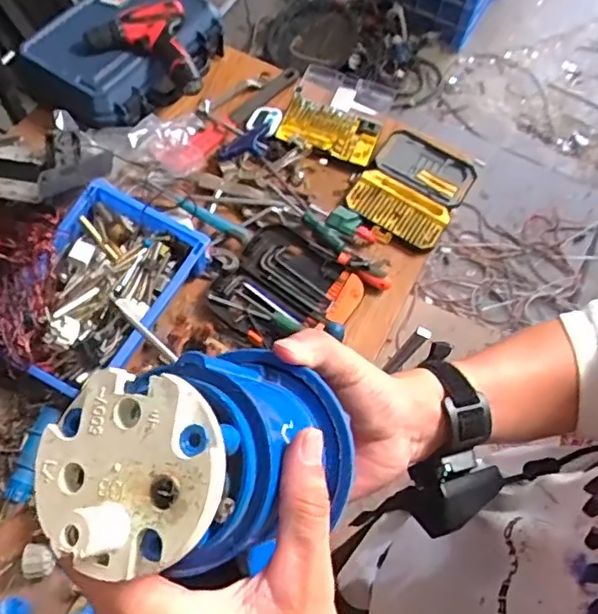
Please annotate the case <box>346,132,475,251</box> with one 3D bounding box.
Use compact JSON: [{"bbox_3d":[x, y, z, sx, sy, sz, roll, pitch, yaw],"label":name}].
[{"bbox_3d":[0.215,-0.225,1.087,0.182,0.028,0.260,30,65,11],"label":"case"}]

